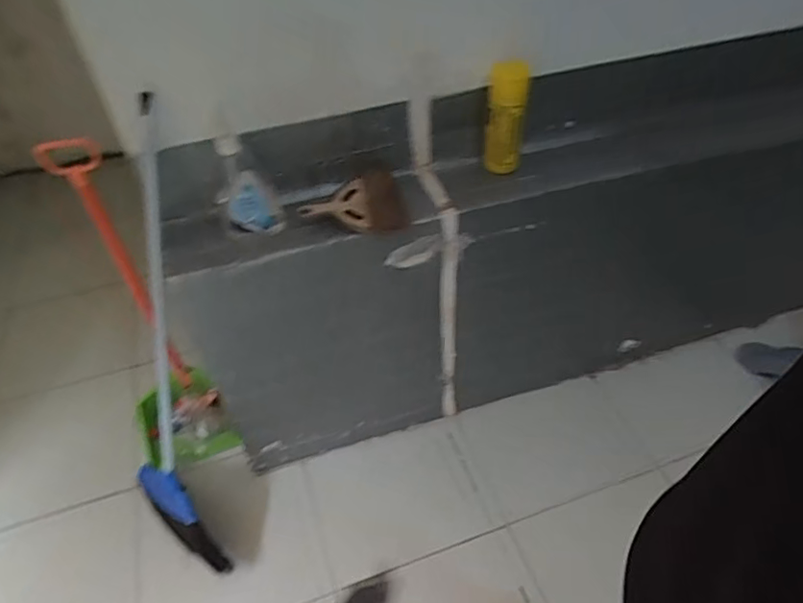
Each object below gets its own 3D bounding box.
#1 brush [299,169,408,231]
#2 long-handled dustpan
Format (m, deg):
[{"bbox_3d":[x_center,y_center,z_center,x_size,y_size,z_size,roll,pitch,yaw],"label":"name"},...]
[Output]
[{"bbox_3d":[-0.085,-0.170,0.995,0.188,0.059,0.132,-15,47,-11],"label":"brush"},{"bbox_3d":[-0.570,0.056,1.200,0.213,0.744,0.298,-29,51,-23],"label":"long-handled dustpan"}]

